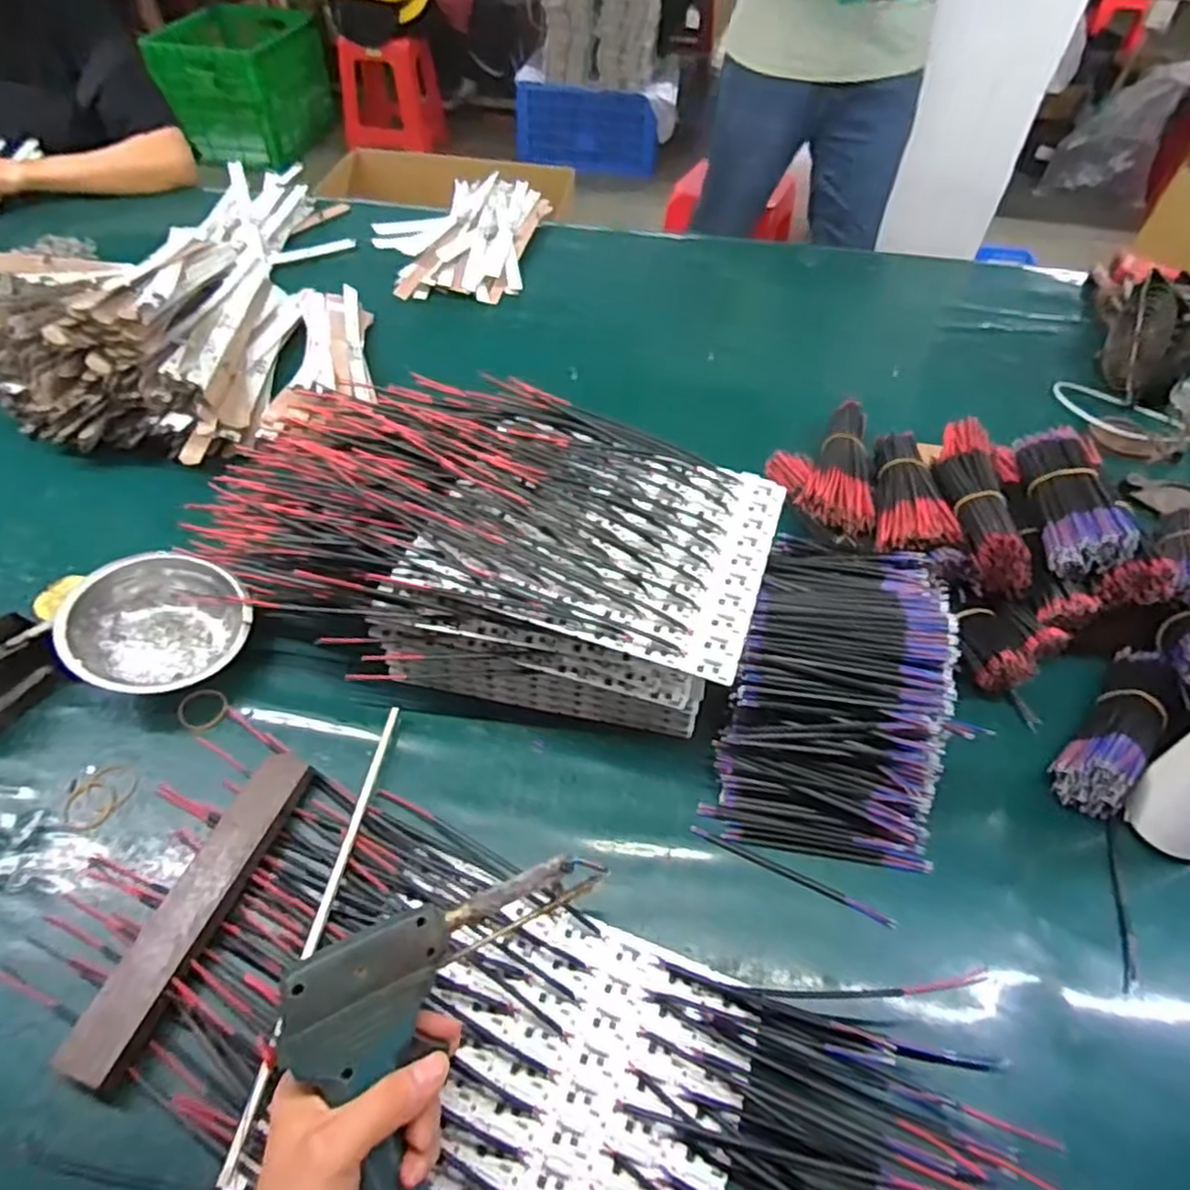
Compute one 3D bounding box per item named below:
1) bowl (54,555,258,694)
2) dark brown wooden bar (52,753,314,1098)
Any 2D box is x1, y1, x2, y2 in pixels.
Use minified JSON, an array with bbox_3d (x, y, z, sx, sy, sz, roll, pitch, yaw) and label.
[{"bbox_3d":[-0.347,0.022,0.561,0.113,0.052,0.121,1,51,-2],"label":"bowl"},{"bbox_3d":[-0.248,0.187,0.446,0.040,0.020,0.200,15,52,9],"label":"dark brown wooden bar"}]

